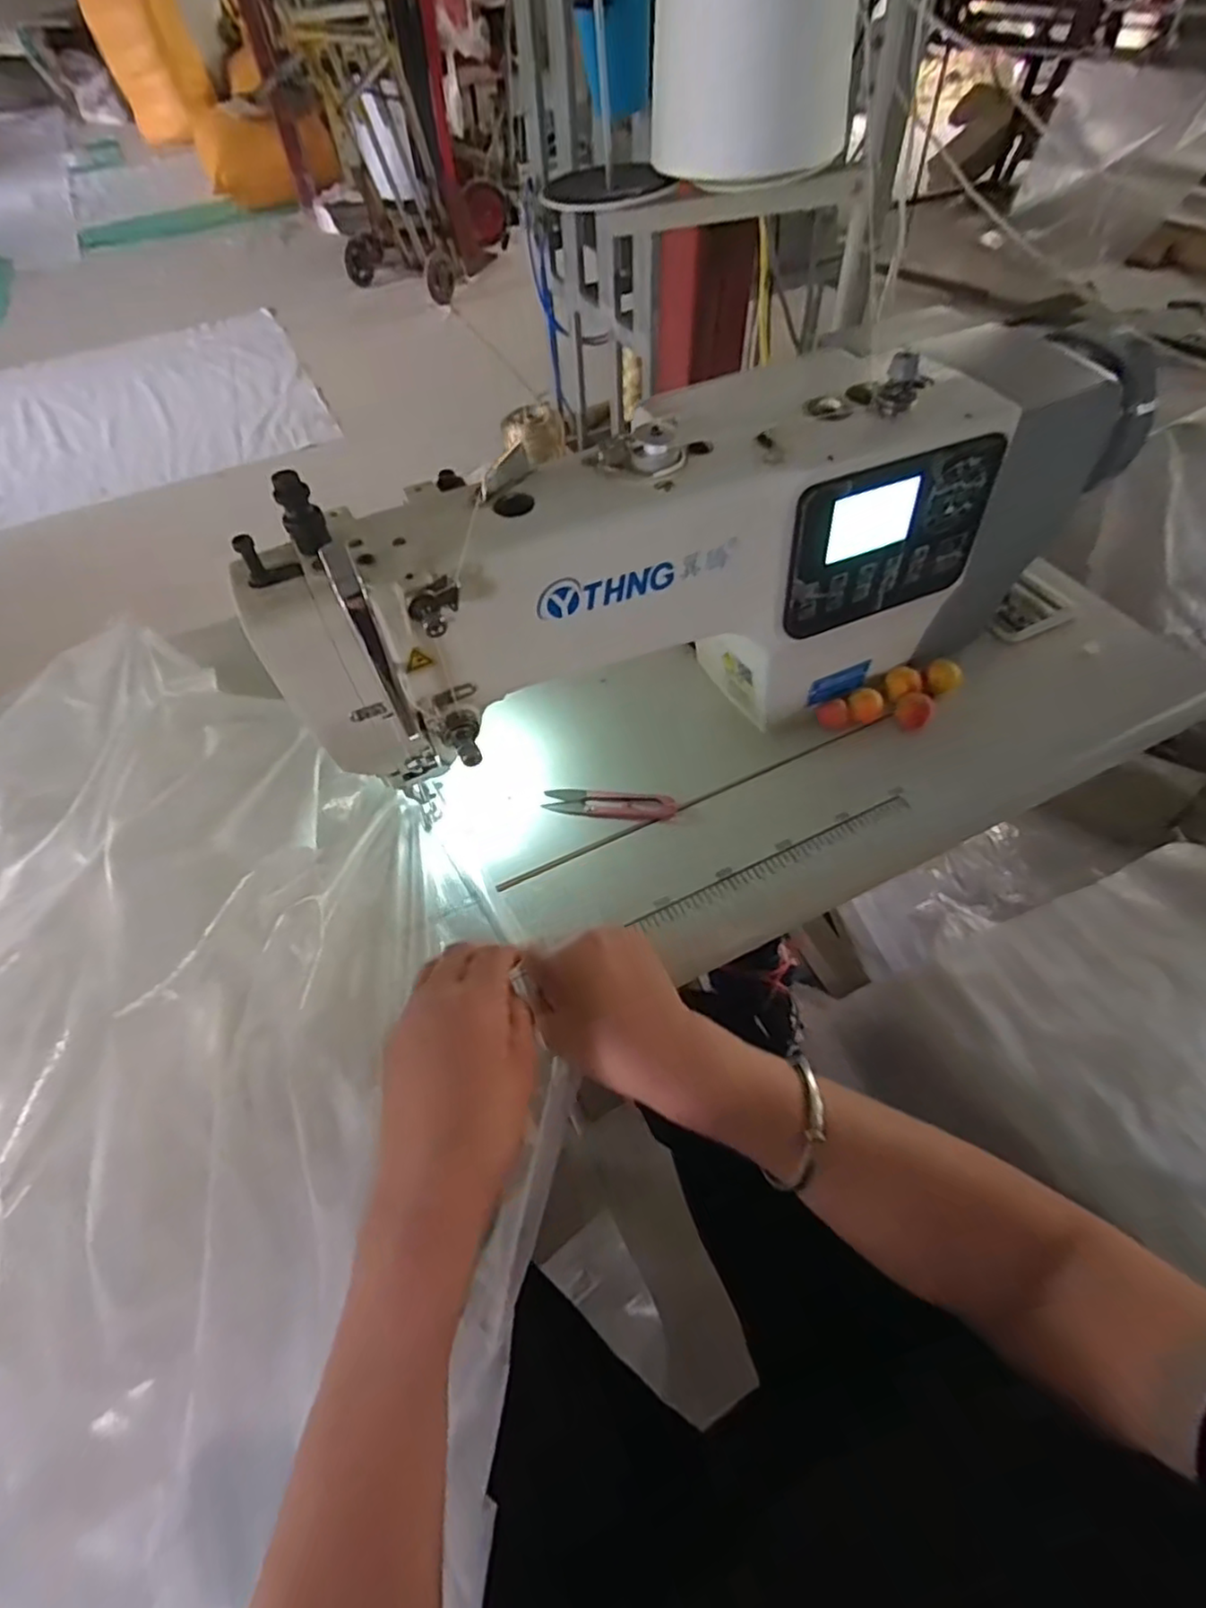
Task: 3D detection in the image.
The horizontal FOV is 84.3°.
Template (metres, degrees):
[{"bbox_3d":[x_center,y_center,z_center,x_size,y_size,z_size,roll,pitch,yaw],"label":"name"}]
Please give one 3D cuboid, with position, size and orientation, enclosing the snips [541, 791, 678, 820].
[{"bbox_3d":[0.005,-0.001,0.517,0.102,0.013,0.022,8,57,8],"label":"snips"}]

